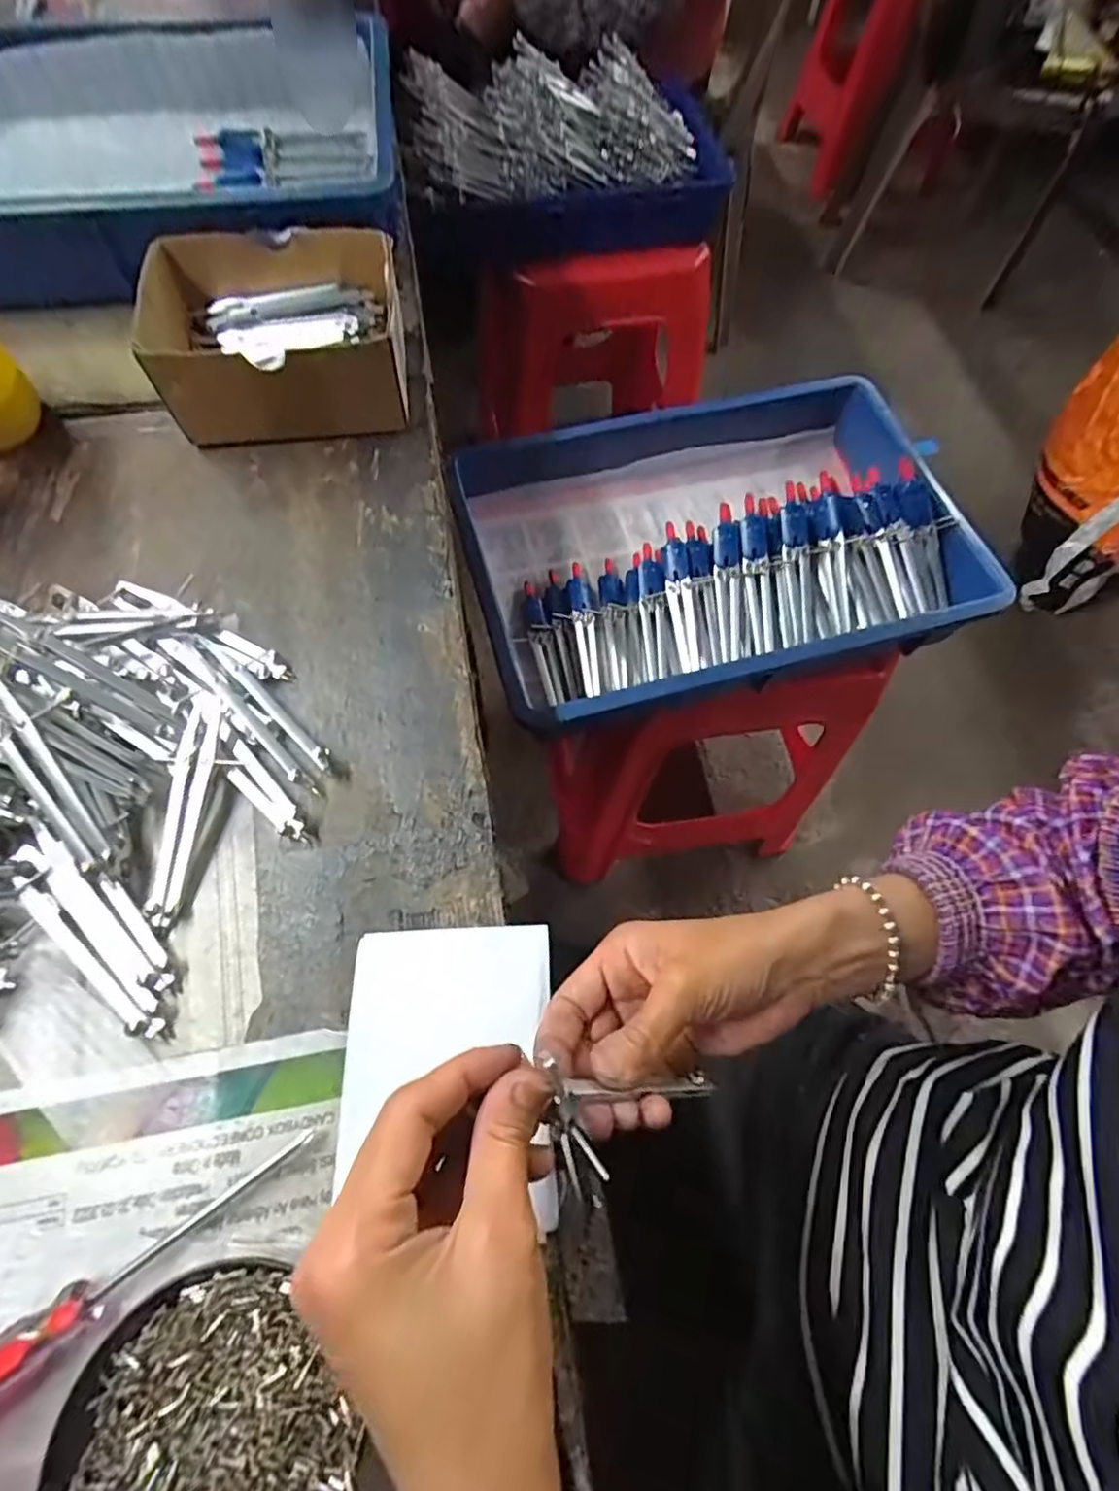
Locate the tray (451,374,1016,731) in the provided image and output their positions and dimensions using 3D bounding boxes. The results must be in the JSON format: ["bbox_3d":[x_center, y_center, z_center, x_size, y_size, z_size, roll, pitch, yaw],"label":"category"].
[{"bbox_3d":[0.149,-0.177,0.590,0.420,0.096,0.280,-15,67,-8],"label":"tray"}]

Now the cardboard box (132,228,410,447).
[{"bbox_3d":[-0.197,-0.289,0.464,0.163,0.084,0.137,-3,66,-3],"label":"cardboard box"}]

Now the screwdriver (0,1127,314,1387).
[{"bbox_3d":[-0.185,0.221,0.262,0.175,0.021,0.016,-33,70,-15],"label":"screwdriver"}]

